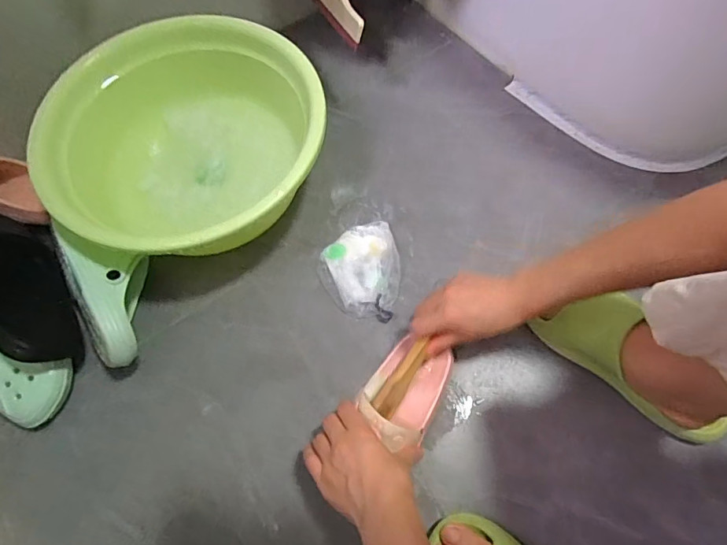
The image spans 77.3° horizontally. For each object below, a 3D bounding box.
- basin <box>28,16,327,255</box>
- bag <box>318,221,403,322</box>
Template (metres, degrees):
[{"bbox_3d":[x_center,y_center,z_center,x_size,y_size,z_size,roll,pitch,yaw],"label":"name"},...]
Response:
[{"bbox_3d":[-0.226,-0.168,0.638,0.341,0.142,0.364,13,68,8],"label":"basin"},{"bbox_3d":[-0.003,-0.009,0.627,0.110,0.026,0.137,12,68,8],"label":"bag"}]

